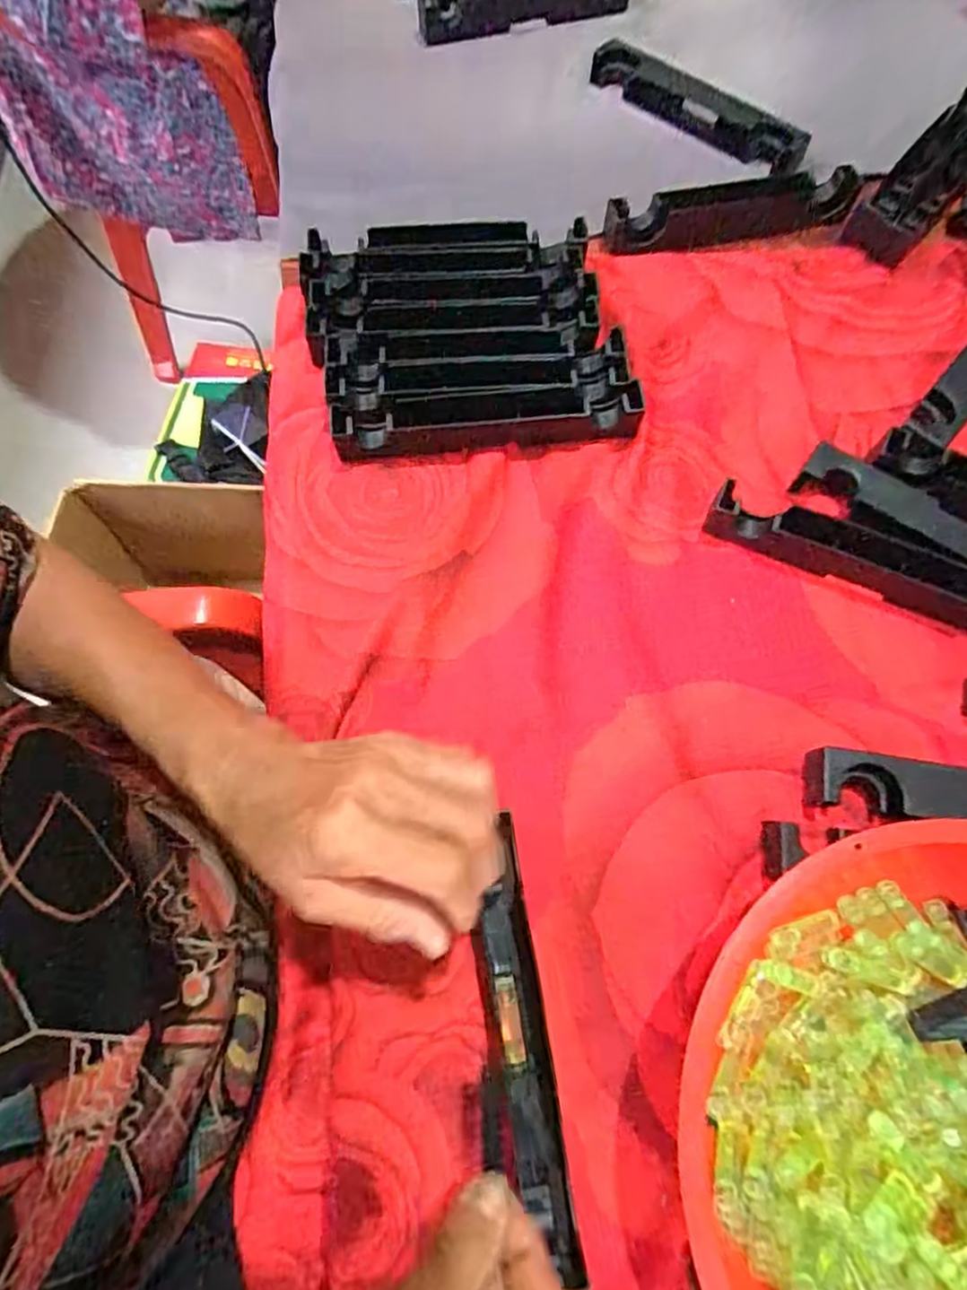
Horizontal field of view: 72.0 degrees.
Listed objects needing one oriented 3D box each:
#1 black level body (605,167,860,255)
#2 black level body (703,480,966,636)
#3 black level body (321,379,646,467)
[{"bbox_3d":[0.186,-0.325,0.499,0.191,0.020,0.040,-10,71,-4],"label":"black level body"},{"bbox_3d":[0.230,-0.048,0.395,0.192,0.021,0.034,23,72,7],"label":"black level body"},{"bbox_3d":[0.003,-0.139,0.422,0.193,0.022,0.029,-5,70,-2],"label":"black level body"}]

